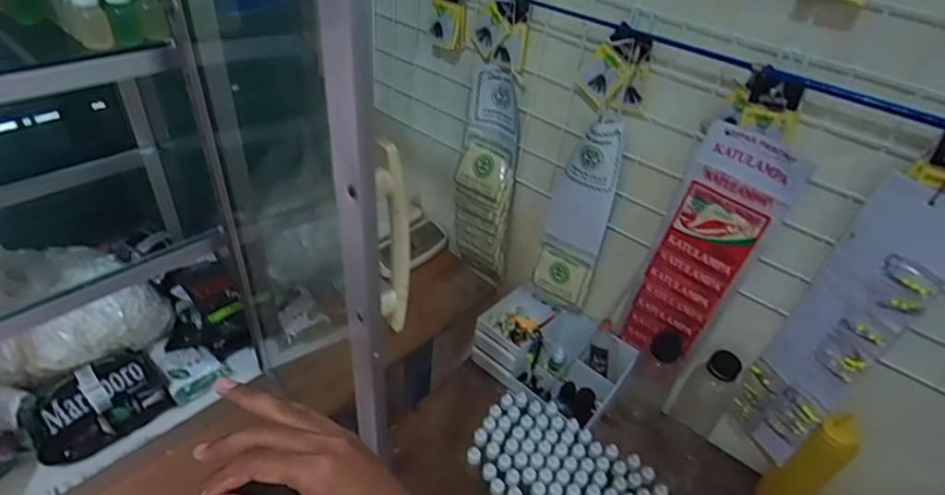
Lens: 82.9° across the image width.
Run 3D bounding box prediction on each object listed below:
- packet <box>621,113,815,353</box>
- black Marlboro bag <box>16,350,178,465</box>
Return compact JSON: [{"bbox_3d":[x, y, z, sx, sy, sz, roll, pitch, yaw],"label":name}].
[{"bbox_3d":[0.293,0.021,0.698,0.108,0.369,0.031,35,45,27],"label":"packet"},{"bbox_3d":[-0.430,0.173,0.616,0.076,0.073,0.136,30,43,26],"label":"black Marlboro bag"}]

